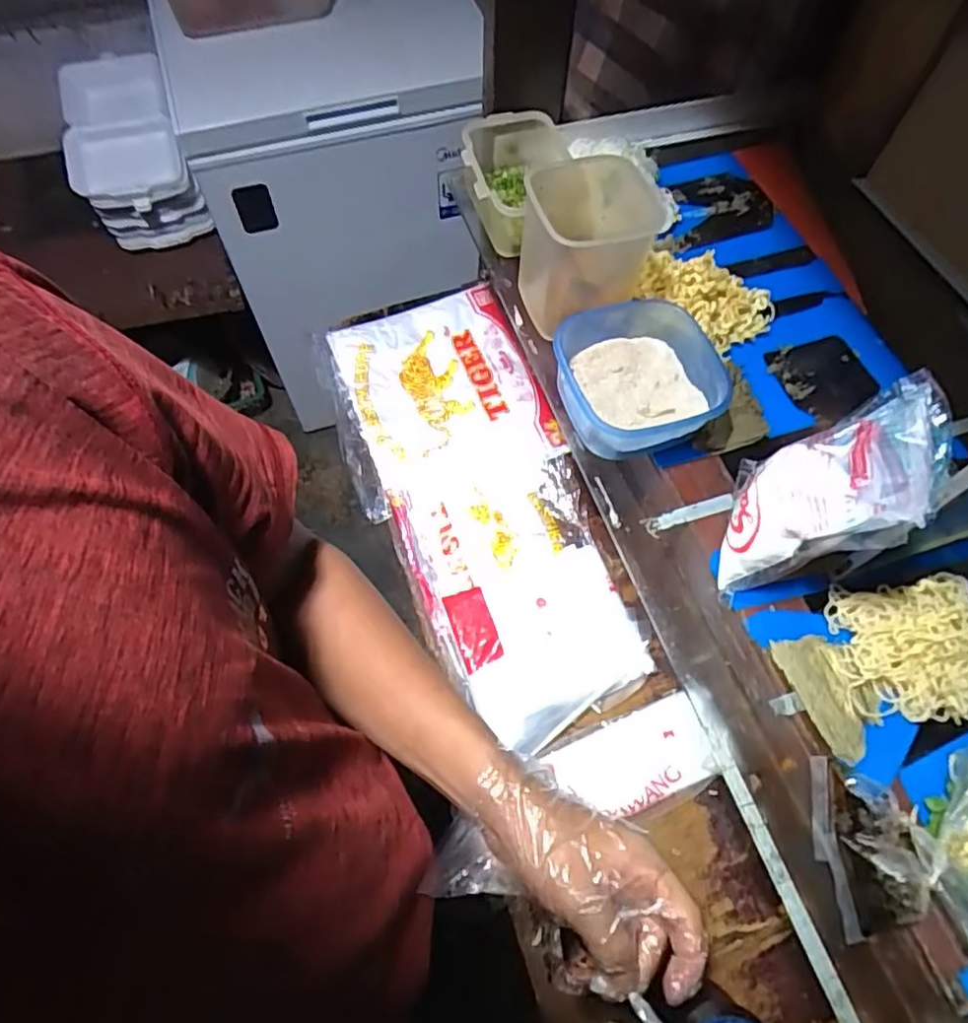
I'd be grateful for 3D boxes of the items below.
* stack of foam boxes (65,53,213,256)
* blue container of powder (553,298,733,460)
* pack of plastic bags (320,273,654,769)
[{"bbox_3d":[-0.646,-0.645,1.178,0.195,0.219,0.289,-19,65,-10],"label":"stack of foam boxes"},{"bbox_3d":[0.123,-0.102,0.515,0.125,0.059,0.121,-18,65,-10],"label":"blue container of powder"},{"bbox_3d":[-0.015,-0.025,0.646,0.214,0.023,0.495,-16,64,-9],"label":"pack of plastic bags"}]

